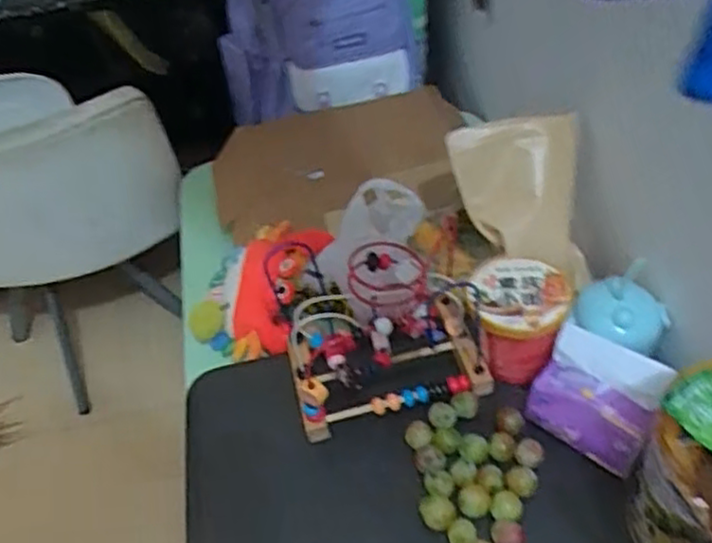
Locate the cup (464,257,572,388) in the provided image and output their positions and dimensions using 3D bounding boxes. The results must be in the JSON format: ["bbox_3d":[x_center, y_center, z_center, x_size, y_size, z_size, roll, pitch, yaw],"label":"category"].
[{"bbox_3d":[0.188,0.054,0.805,0.109,0.097,0.119,-1,45,6],"label":"cup"}]

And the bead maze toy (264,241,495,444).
[{"bbox_3d":[0.031,0.068,0.778,0.222,0.161,0.123,-15,45,-7],"label":"bead maze toy"}]

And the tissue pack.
[{"bbox_3d":[0.257,0.138,0.730,0.120,0.102,0.081,30,56,32],"label":"tissue pack"}]

